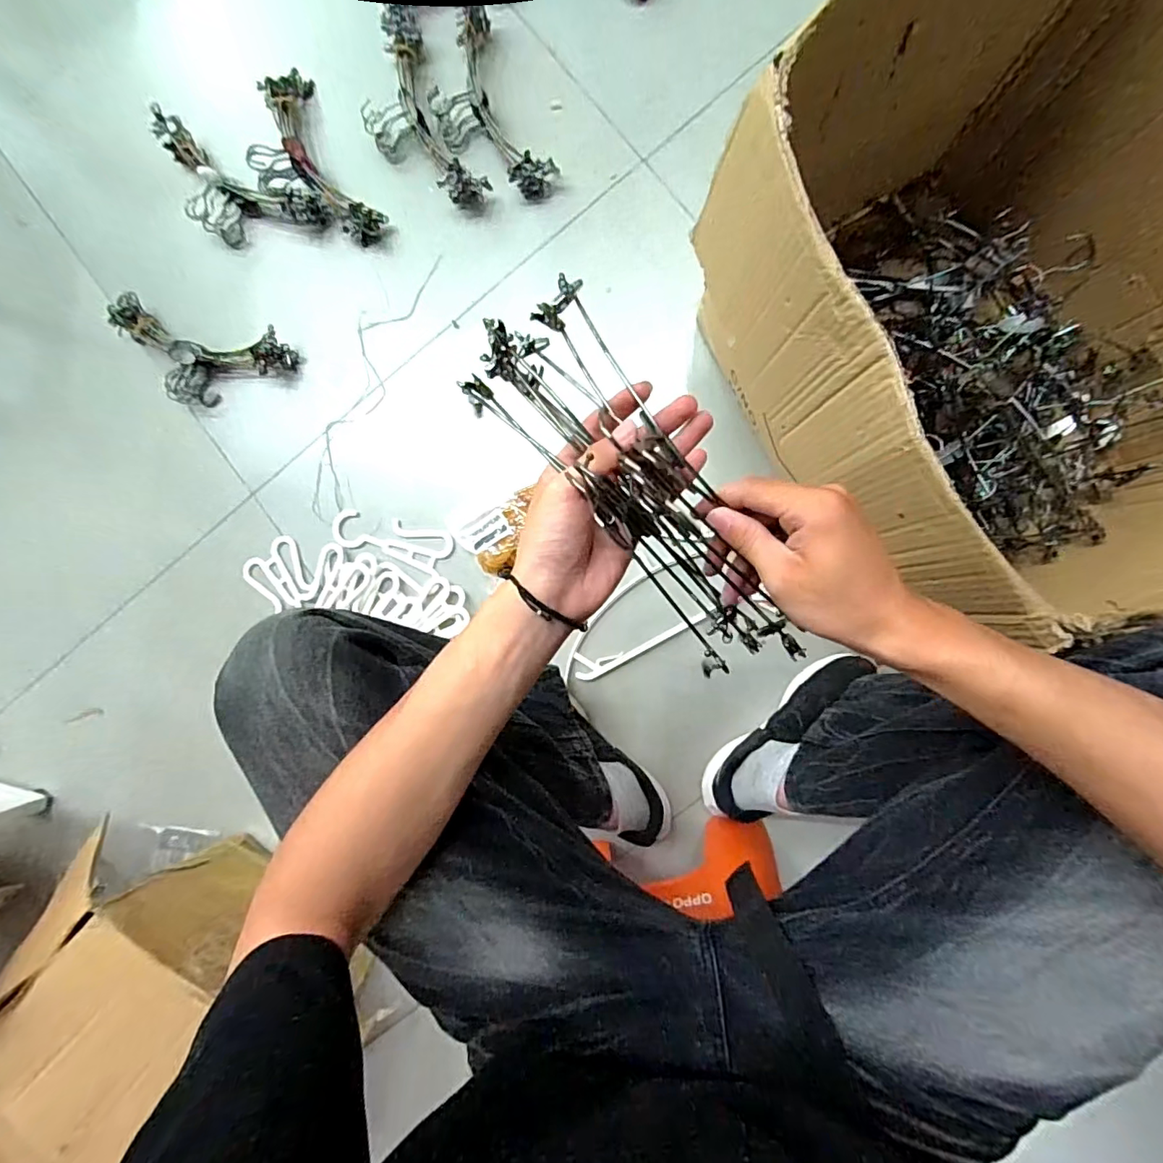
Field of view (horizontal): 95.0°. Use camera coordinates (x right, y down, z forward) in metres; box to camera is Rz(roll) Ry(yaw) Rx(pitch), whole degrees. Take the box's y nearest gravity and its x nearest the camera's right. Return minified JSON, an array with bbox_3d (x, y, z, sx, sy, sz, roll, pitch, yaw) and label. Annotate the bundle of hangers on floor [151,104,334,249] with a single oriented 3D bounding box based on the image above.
[{"bbox_3d":[-0.558,-0.613,0.851,0.309,0.051,0.128,30,92,6],"label":"bundle of hangers on floor"}]

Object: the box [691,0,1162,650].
[{"bbox_3d":[0.426,-0.255,0.563,0.471,0.380,0.594,-30,87,5],"label":"box"}]

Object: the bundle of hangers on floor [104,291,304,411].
[{"bbox_3d":[-0.612,-0.354,0.850,0.298,0.043,0.139,15,90,6],"label":"bundle of hangers on floor"}]

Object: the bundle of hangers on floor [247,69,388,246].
[{"bbox_3d":[-0.434,-0.652,0.828,0.140,0.069,0.301,-30,85,5],"label":"bundle of hangers on floor"}]

